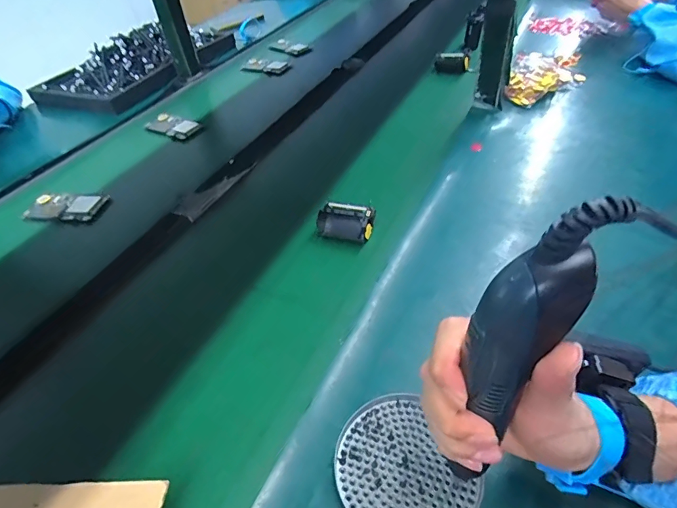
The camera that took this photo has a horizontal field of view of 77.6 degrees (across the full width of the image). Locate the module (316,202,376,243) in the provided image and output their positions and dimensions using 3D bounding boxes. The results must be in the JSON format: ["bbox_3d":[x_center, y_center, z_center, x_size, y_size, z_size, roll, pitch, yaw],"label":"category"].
[{"bbox_3d":[0.008,-0.044,0.563,0.075,0.033,0.048,11,47,16],"label":"module"}]

